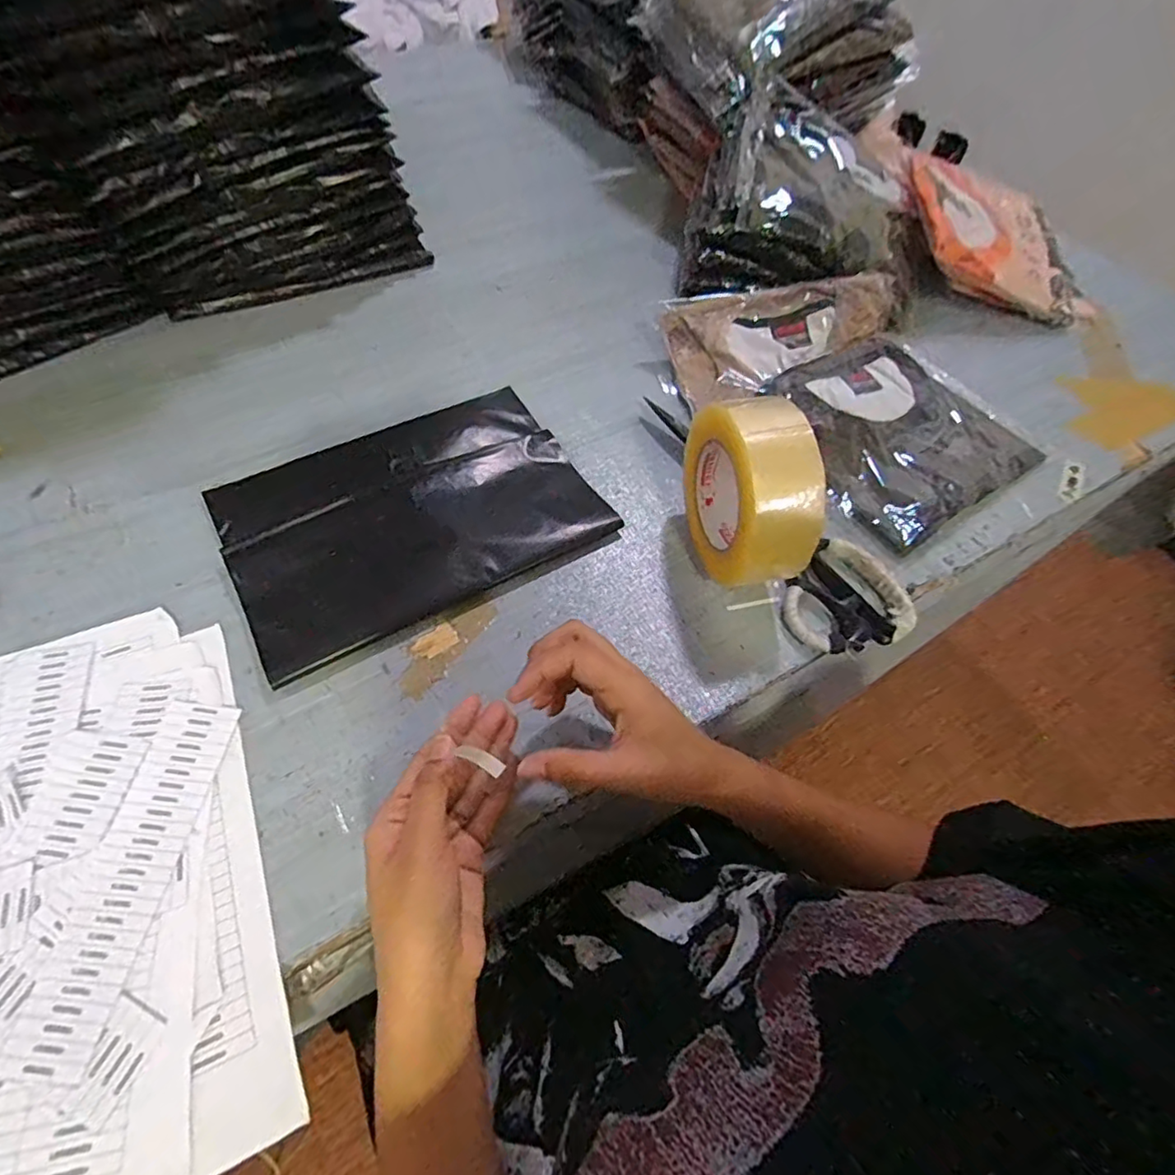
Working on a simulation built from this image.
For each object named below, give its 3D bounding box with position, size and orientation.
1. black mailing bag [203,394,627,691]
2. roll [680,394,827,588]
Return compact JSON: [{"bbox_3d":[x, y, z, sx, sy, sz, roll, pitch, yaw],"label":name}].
[{"bbox_3d":[-0.140,-0.065,0.477,0.270,0.019,0.188,-26,62,-19],"label":"black mailing bag"},{"bbox_3d":[0.113,-0.066,0.419,0.046,0.130,0.127,-10,58,-10],"label":"roll"}]

